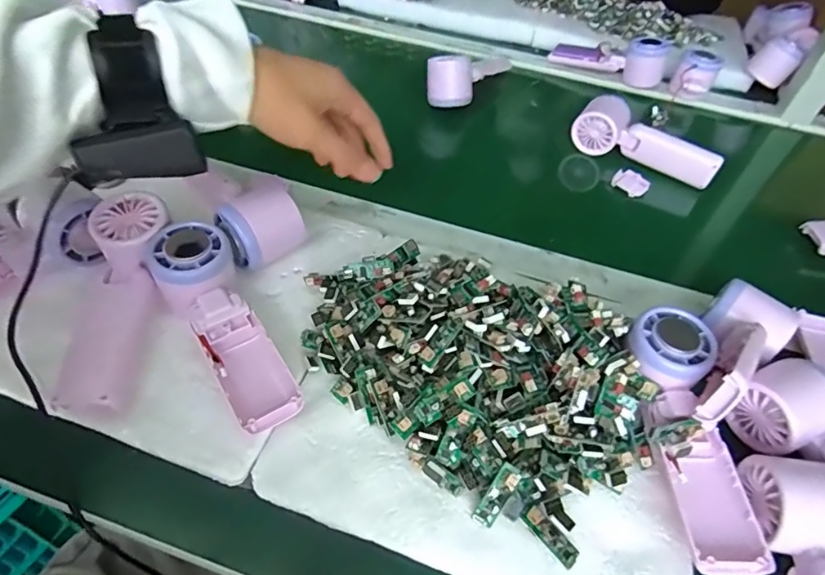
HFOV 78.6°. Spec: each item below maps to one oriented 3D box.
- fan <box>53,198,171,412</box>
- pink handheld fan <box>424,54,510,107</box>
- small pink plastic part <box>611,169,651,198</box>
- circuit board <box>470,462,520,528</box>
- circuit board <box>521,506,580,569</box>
[{"bbox_3d":[-0.206,0.009,0.361,0.050,0.036,0.163,-3,62,-9],"label":"fan"},{"bbox_3d":[0.075,-0.283,0.659,0.052,0.066,0.148,32,53,20],"label":"pink handheld fan"},{"bbox_3d":[0.249,-0.120,0.575,0.032,0.006,0.039,-41,67,-15],"label":"small pink plastic part"},{"bbox_3d":[0.052,0.127,0.307,0.013,0.006,0.039,31,84,20],"label":"circuit board"},{"bbox_3d":[0.082,0.148,0.301,0.012,0.004,0.037,-42,67,-9],"label":"circuit board"}]

